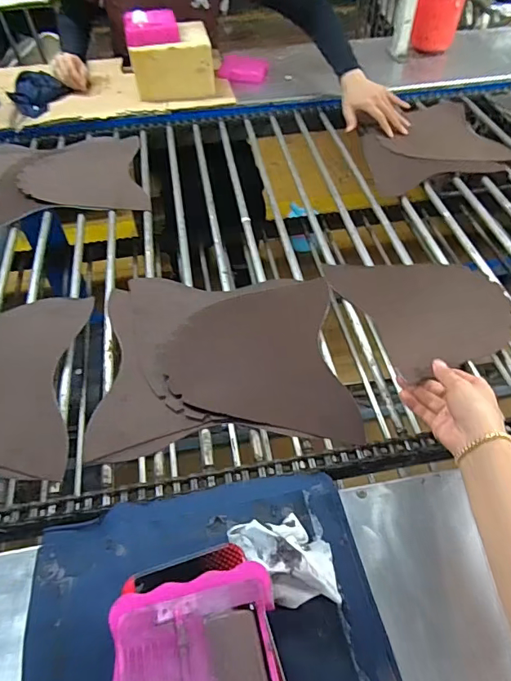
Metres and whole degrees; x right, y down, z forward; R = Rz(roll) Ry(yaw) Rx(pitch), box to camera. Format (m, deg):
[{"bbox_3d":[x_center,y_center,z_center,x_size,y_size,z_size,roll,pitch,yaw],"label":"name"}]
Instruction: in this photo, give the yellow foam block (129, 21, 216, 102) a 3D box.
[{"bbox_3d":[-0.187,-0.611,1.018,0.174,0.099,0.128,-15,52,-11],"label":"yellow foam block"}]

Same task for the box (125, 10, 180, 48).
[{"bbox_3d":[-0.223,-0.670,0.989,0.114,0.043,0.084,-9,52,-8],"label":"box"}]

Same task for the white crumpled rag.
[{"bbox_3d":[0.034,0.196,0.420,0.071,0.055,0.100,-35,58,-25],"label":"white crumpled rag"}]

